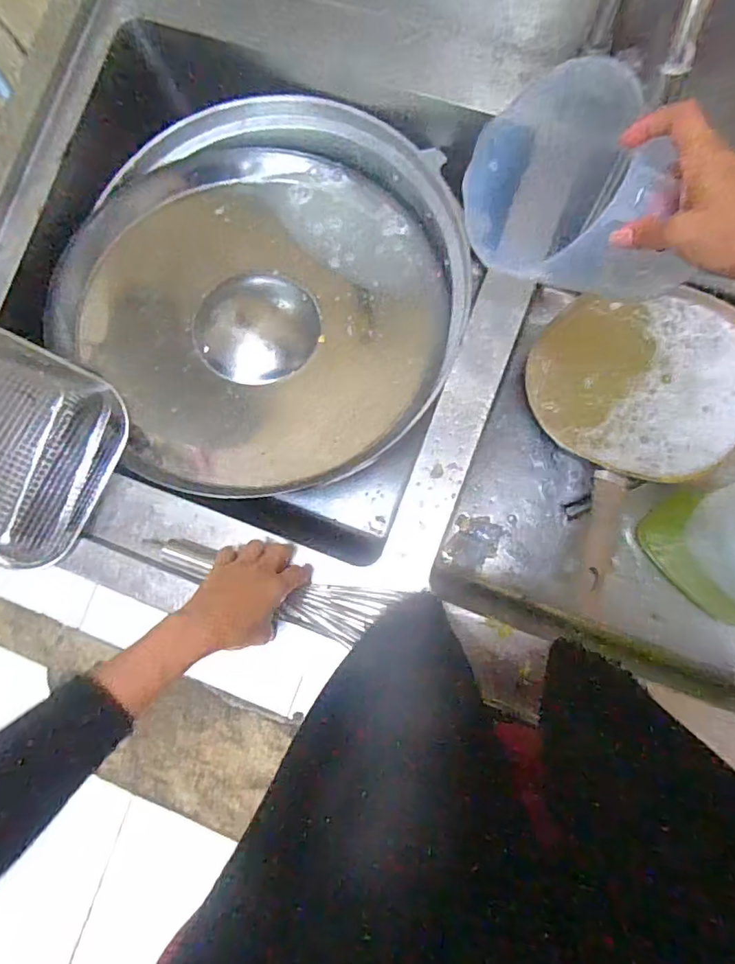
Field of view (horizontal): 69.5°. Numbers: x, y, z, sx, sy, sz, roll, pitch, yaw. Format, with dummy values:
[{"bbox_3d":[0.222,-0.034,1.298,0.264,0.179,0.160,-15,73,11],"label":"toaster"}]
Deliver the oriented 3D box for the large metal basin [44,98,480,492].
[{"bbox_3d":[-0.118,-0.230,0.616,0.447,0.138,0.473,0,86,6],"label":"large metal basin"}]

